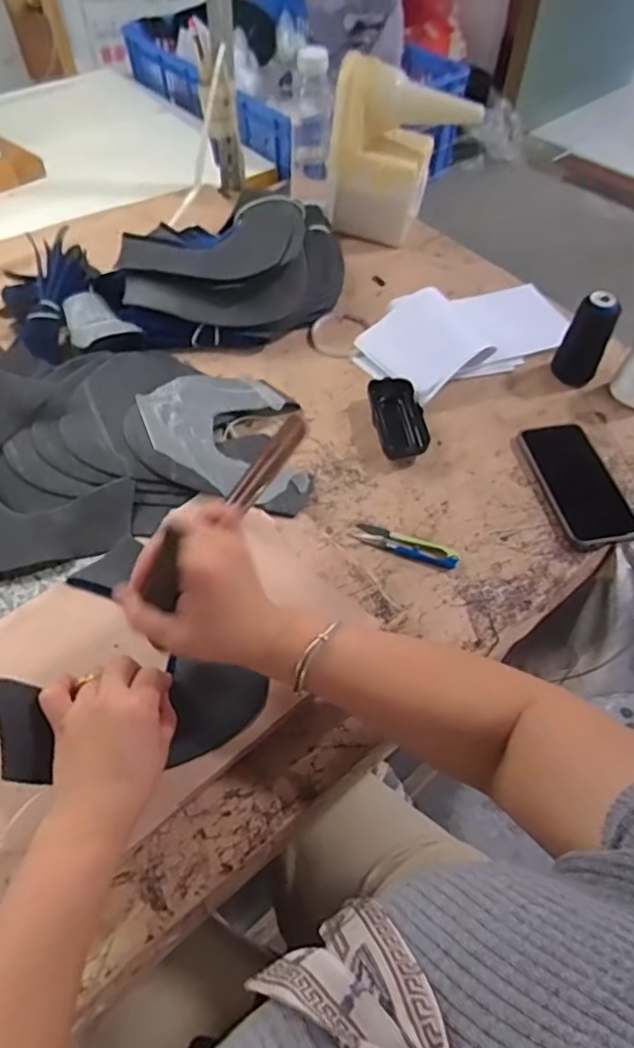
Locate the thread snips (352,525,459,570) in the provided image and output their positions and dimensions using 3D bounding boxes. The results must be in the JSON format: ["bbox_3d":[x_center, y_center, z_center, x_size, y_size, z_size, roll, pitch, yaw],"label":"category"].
[{"bbox_3d":[0.087,0.021,0.588,0.099,0.008,0.023,18,56,9],"label":"thread snips"}]

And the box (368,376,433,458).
[{"bbox_3d":[0.091,-0.116,0.678,0.054,0.024,0.119,-4,56,-6],"label":"box"}]

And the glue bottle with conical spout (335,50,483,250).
[{"bbox_3d":[0.111,-0.493,0.834,0.182,0.201,0.082,16,55,10],"label":"glue bottle with conical spout"}]

